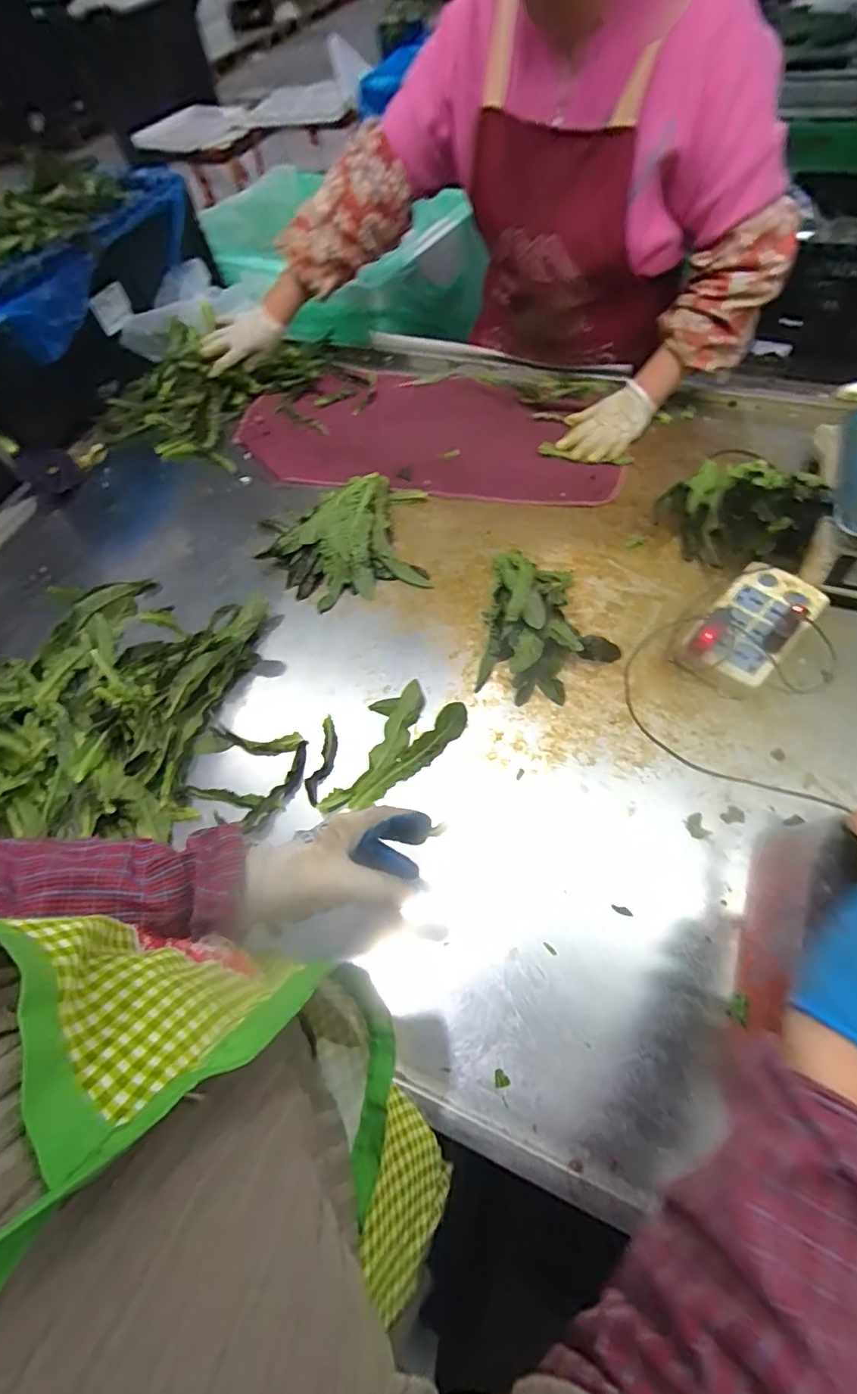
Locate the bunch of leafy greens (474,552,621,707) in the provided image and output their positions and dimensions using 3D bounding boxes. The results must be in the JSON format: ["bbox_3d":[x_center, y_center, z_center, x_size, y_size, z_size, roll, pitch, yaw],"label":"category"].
[{"bbox_3d":[0.155,-0.098,0.664,0.168,0.068,0.214,8,62,8],"label":"bunch of leafy greens"}]

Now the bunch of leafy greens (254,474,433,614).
[{"bbox_3d":[-0.127,-0.239,0.784,0.248,0.048,0.227,-11,60,1],"label":"bunch of leafy greens"}]

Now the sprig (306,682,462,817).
[{"bbox_3d":[-0.057,0.050,0.617,0.200,0.023,0.111,-38,64,-14],"label":"sprig"}]

